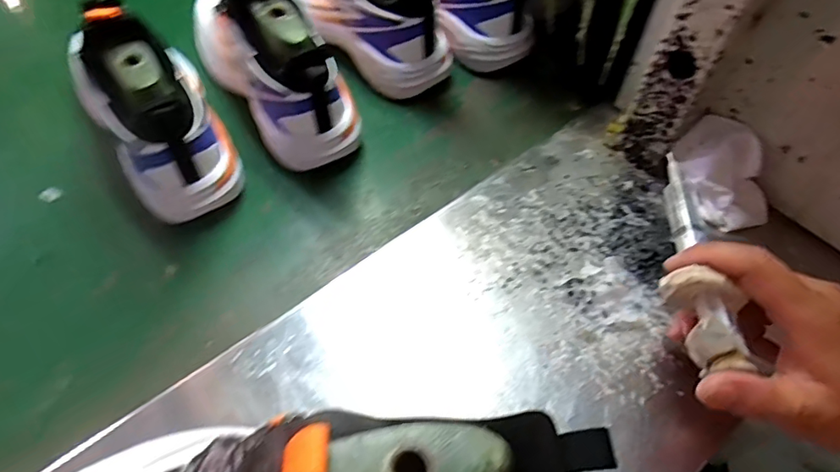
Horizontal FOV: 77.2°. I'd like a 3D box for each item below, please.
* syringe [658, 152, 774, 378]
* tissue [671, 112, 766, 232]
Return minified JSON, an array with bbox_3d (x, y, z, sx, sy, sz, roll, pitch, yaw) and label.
[{"bbox_3d":[0.153,0.012,0.301,0.039,0.038,0.138,6,50,4],"label":"syringe"},{"bbox_3d":[0.226,-0.047,0.392,0.040,0.052,0.077,-28,59,-19],"label":"tissue"}]

